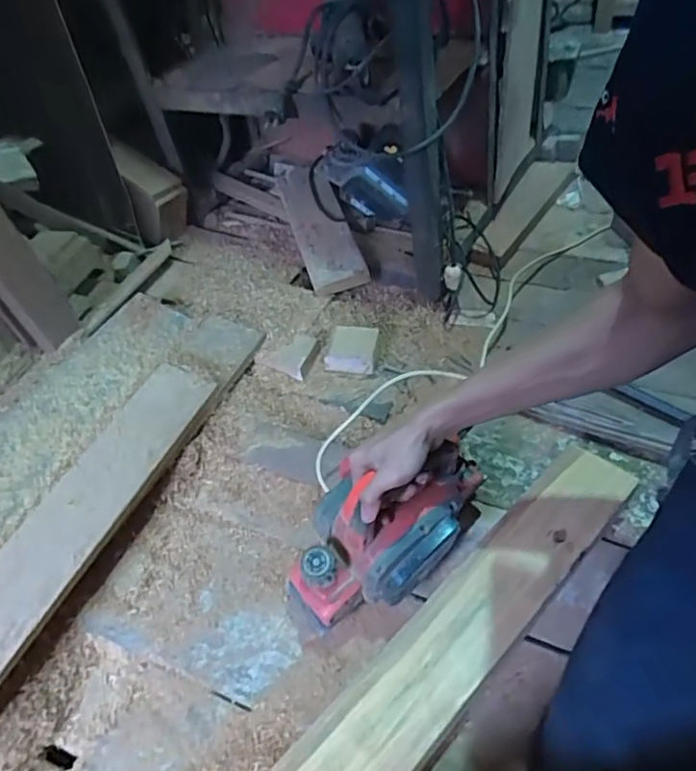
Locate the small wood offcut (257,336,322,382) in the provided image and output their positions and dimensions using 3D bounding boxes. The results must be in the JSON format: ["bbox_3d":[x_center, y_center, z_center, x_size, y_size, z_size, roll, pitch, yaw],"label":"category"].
[{"bbox_3d":[-0.098,-0.054,0.927,0.088,0.034,0.077,15,54,13],"label":"small wood offcut"}]

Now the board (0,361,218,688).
[{"bbox_3d":[-0.372,0.207,0.673,0.110,0.015,0.629,16,56,19],"label":"board"}]

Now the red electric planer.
[{"bbox_3d":[0.037,0.154,0.621,0.253,0.133,0.122,-35,55,-7],"label":"red electric planer"}]

